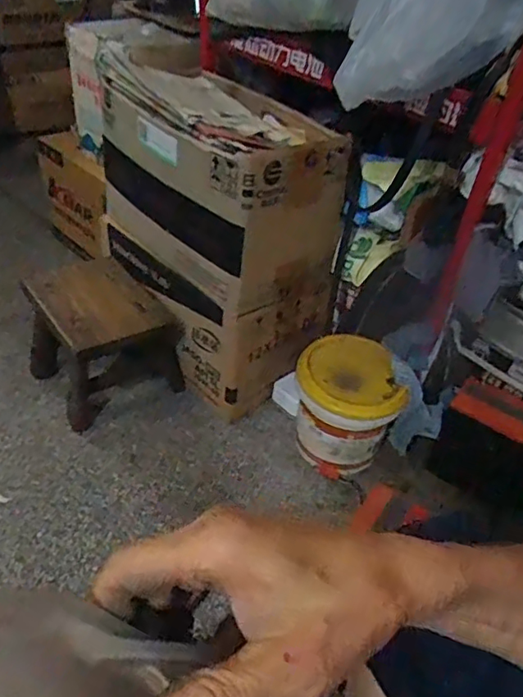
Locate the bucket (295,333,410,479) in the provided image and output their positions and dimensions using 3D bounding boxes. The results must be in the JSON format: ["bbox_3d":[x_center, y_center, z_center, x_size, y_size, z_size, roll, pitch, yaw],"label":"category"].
[{"bbox_3d":[0.137,0.091,0.928,0.169,0.174,0.152,8,39,0],"label":"bucket"}]

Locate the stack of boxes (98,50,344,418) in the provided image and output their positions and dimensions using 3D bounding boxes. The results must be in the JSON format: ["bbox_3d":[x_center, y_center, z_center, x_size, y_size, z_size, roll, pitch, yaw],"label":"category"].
[{"bbox_3d":[-0.093,-0.221,1.017,0.265,0.442,0.456,-25,49,-34],"label":"stack of boxes"}]

